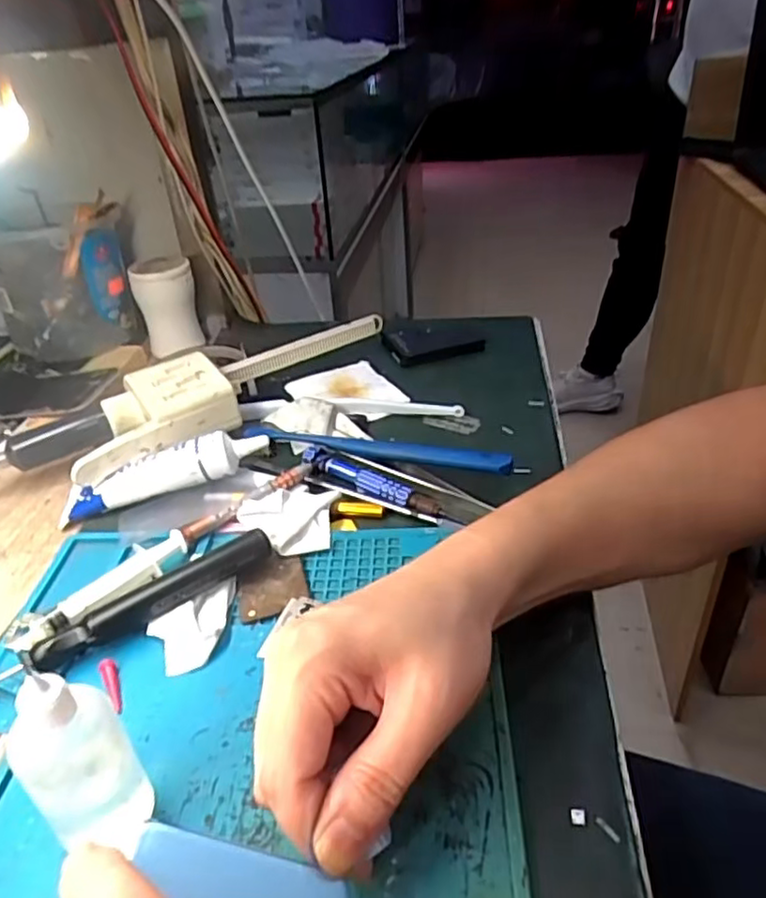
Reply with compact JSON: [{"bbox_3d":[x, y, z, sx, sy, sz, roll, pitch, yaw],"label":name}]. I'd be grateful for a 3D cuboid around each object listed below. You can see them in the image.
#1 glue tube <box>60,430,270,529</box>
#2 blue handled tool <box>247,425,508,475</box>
[{"bbox_3d":[-0.141,0.013,0.427,0.129,0.028,0.025,-10,35,-10],"label":"glue tube"},{"bbox_3d":[-0.008,0.000,0.442,0.186,0.019,0.015,9,36,18],"label":"blue handled tool"}]

